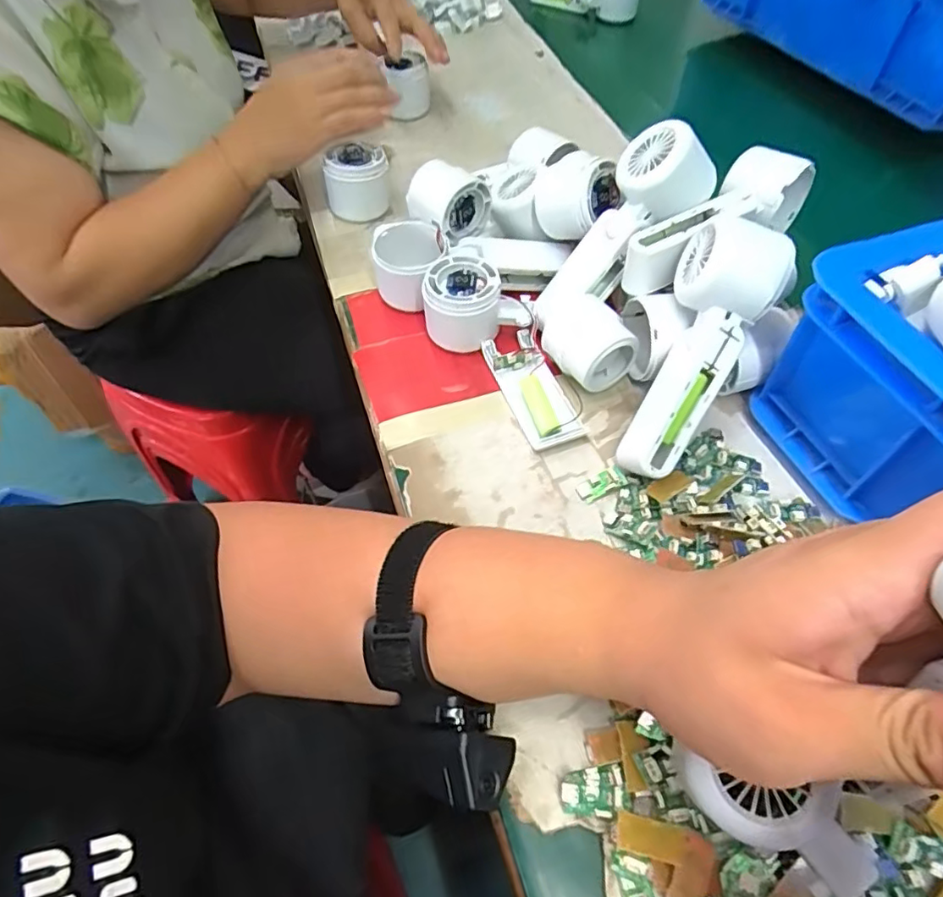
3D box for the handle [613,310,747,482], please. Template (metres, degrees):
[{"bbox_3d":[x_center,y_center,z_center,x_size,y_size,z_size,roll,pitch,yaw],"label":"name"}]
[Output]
[{"bbox_3d":[0.128,-0.034,0.357,0.039,0.028,0.109,30,91,20],"label":"handle"}]

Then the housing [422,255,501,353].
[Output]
[{"bbox_3d":[-0.006,-0.110,0.443,0.060,0.051,0.052,7,56,7],"label":"housing"}]

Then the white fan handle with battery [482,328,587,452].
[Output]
[{"bbox_3d":[0.045,-0.043,0.417,0.042,0.017,0.101,-17,57,-10],"label":"white fan handle with battery"}]

